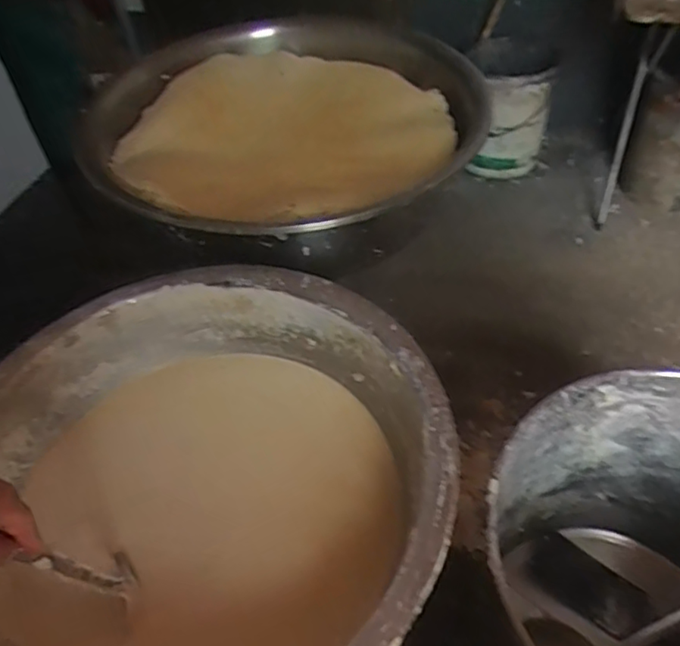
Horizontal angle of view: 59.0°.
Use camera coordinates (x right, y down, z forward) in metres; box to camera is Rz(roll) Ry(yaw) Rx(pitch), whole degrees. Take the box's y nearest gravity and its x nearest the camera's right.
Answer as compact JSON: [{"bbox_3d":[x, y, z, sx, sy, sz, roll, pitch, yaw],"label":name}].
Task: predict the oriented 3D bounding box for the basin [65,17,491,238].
[{"bbox_3d":[-0.077,-0.317,0.980,0.573,0.151,0.567,-3,47,3],"label":"basin"}]

